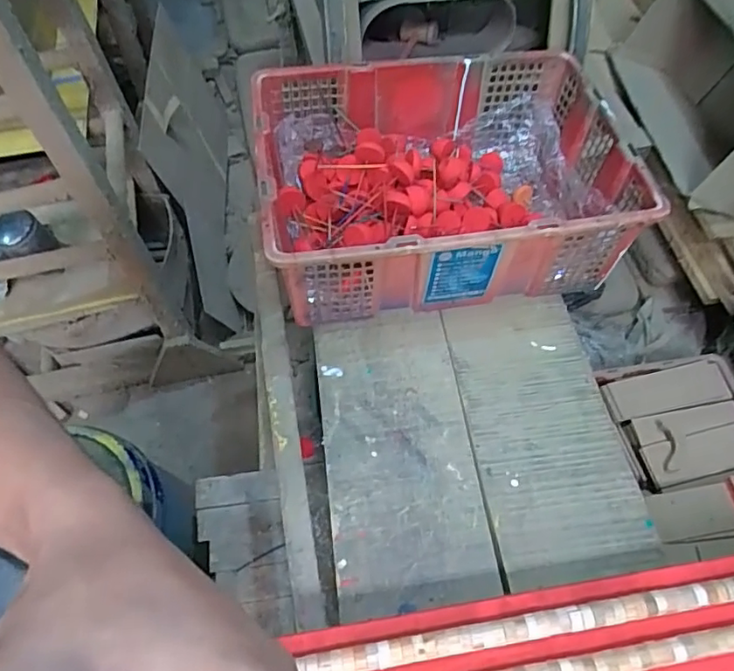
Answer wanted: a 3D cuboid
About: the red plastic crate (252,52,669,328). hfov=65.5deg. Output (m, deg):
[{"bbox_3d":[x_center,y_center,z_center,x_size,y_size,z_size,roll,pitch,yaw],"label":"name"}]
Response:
[{"bbox_3d":[0.097,-0.221,0.800,0.472,0.169,0.355,-9,61,-5],"label":"red plastic crate"}]

